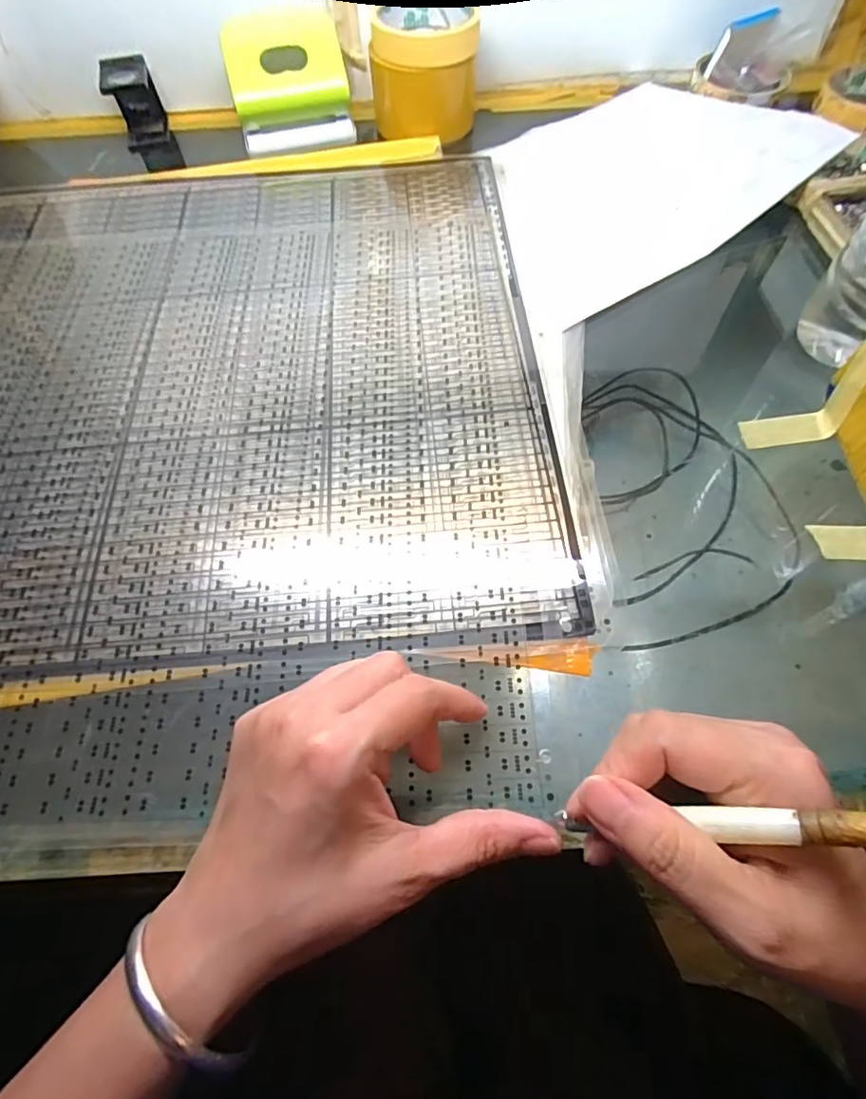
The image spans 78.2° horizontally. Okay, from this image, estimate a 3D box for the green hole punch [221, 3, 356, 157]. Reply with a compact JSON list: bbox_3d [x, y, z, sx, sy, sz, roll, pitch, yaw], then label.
[{"bbox_3d":[-0.124,-0.404,0.458,0.098,0.072,0.059,-13,62,-5],"label":"green hole punch"}]

